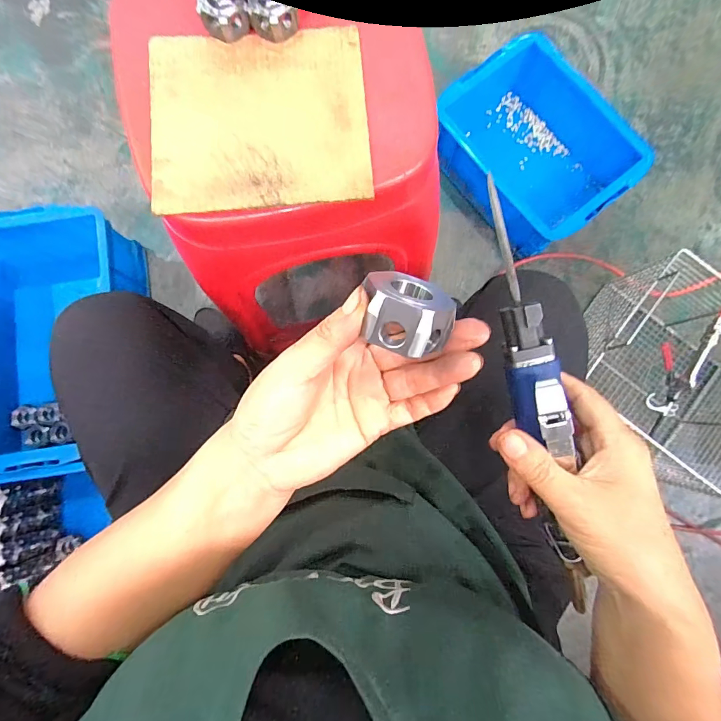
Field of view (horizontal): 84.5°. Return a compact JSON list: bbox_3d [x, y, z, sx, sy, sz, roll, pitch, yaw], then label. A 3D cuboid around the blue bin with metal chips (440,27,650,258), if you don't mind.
[{"bbox_3d":[0.347,-0.436,0.839,0.290,0.141,0.382,-38,85,-4],"label":"blue bin with metal chips"}]

